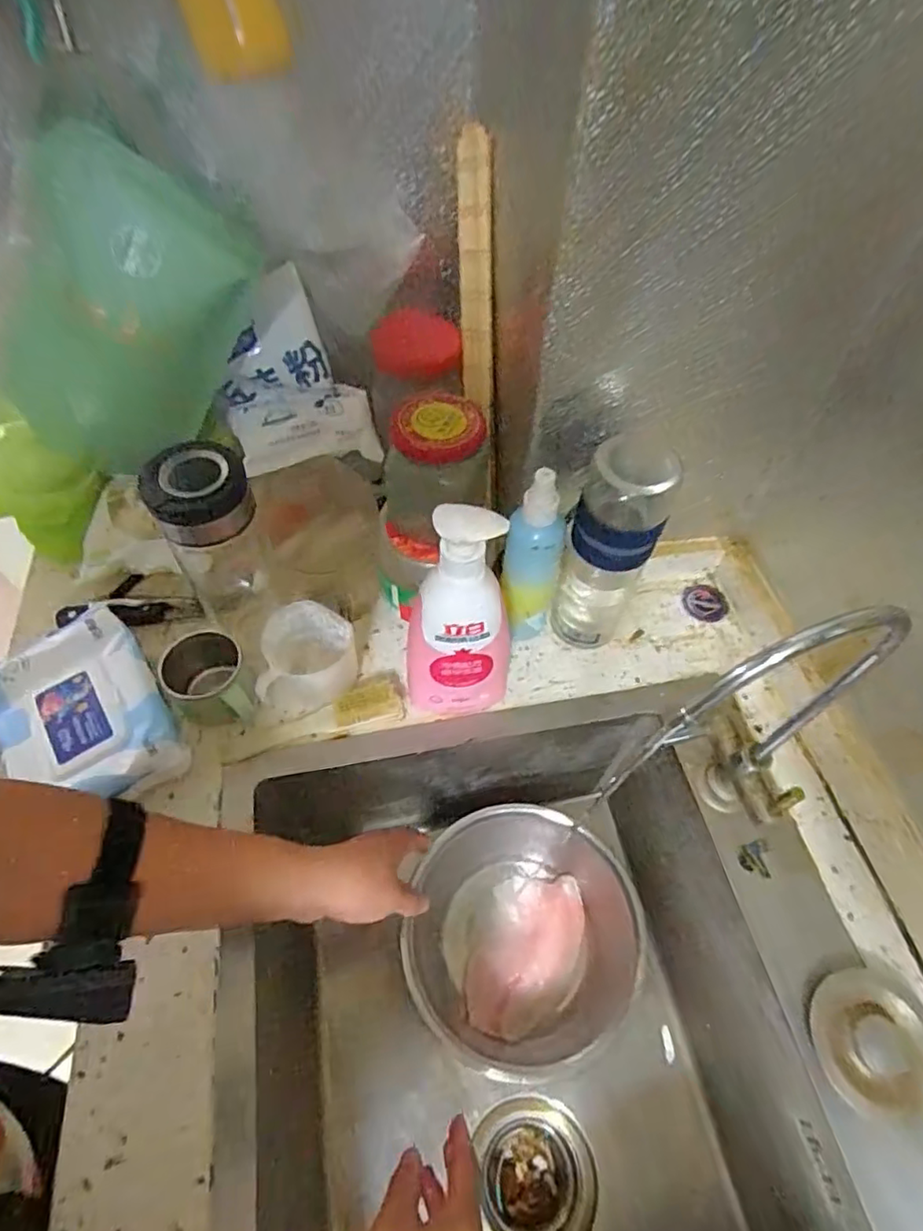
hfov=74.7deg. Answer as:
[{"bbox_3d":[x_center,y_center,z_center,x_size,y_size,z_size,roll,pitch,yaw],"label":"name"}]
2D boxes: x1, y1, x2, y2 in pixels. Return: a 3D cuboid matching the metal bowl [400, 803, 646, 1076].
[{"bbox_3d":[0.053,0.291,0.565,0.210,0.095,0.198,1,55,-1],"label":"metal bowl"}]

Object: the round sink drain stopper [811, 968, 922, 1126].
[{"bbox_3d":[0.276,0.282,0.399,0.071,0.021,0.080,10,56,5],"label":"round sink drain stopper"}]

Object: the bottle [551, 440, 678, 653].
[{"bbox_3d":[0.121,-0.052,0.498,0.062,0.217,0.056,22,57,13],"label":"bottle"}]

